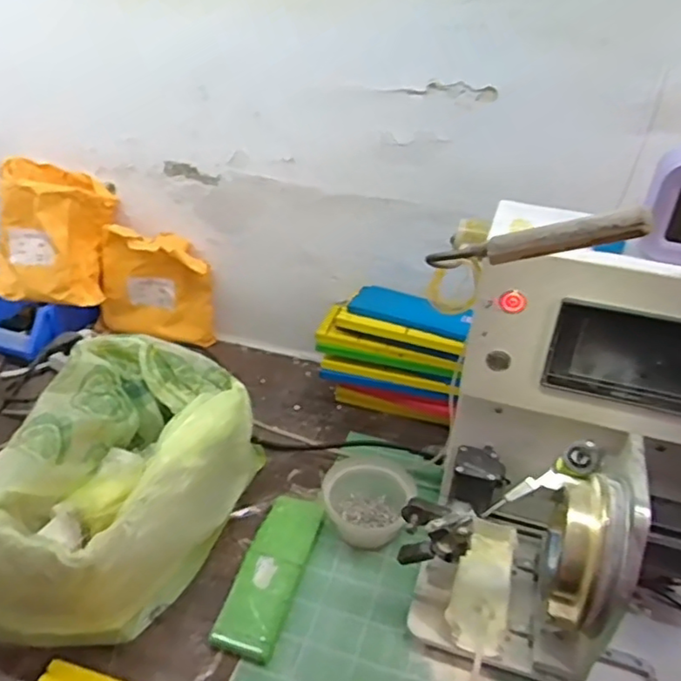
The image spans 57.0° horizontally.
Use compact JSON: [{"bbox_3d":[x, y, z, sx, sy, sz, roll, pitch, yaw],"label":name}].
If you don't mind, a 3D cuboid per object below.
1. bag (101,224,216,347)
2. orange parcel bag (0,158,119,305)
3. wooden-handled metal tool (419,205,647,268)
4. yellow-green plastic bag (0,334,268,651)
[{"bbox_3d":[-0.272,-0.080,0.926,0.172,0.158,0.047,10,34,8],"label":"bag"},{"bbox_3d":[-0.416,-0.153,0.899,0.169,0.188,0.079,9,18,8],"label":"orange parcel bag"},{"bbox_3d":[0.116,-0.061,0.396,0.142,0.018,0.025,-7,24,35],"label":"wooden-handled metal tool"},{"bbox_3d":[-0.230,0.138,0.646,0.224,0.121,0.318,13,35,12],"label":"yellow-green plastic bag"}]

